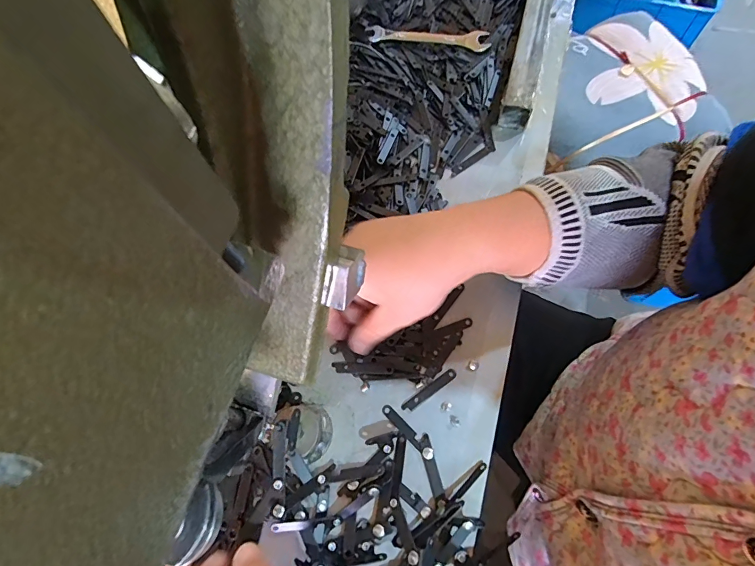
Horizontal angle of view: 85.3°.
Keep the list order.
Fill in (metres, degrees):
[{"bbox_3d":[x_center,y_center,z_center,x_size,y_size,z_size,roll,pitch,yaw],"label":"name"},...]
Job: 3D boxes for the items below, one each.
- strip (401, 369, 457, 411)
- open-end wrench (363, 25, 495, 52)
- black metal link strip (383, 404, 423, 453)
[{"bbox_3d":[0.043,0.089,0.343,0.052,0.004,0.010,-35,72,-11],"label":"strip"},{"bbox_3d":[0.060,-0.294,0.486,0.142,0.008,0.031,12,70,6],"label":"open-end wrench"},{"bbox_3d":[0.021,0.117,0.335,0.009,0.004,0.044,-43,71,-15],"label":"black metal link strip"}]

